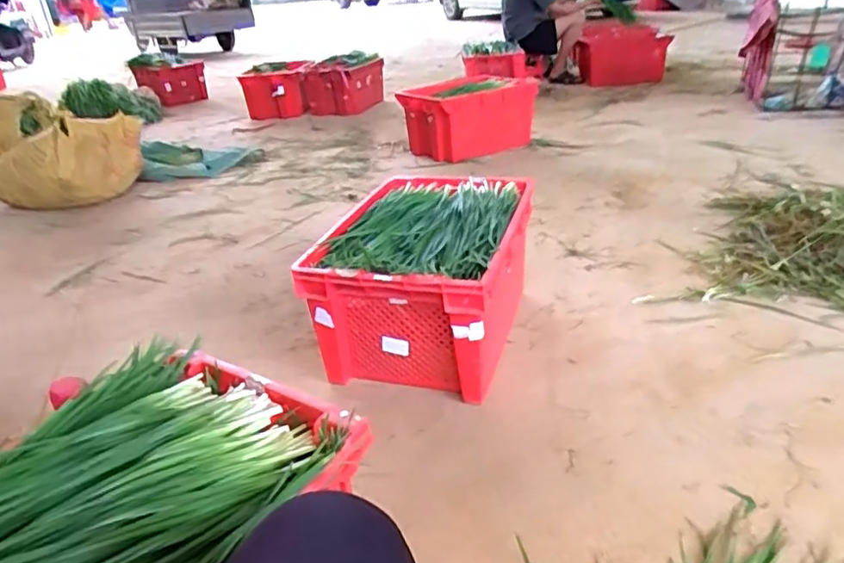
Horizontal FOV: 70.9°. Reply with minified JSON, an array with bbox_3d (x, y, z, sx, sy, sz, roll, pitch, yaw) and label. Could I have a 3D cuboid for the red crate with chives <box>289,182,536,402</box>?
[{"bbox_3d":[0.024,0.001,1.473,0.418,0.342,0.571,5,28,19],"label":"red crate with chives"}]

